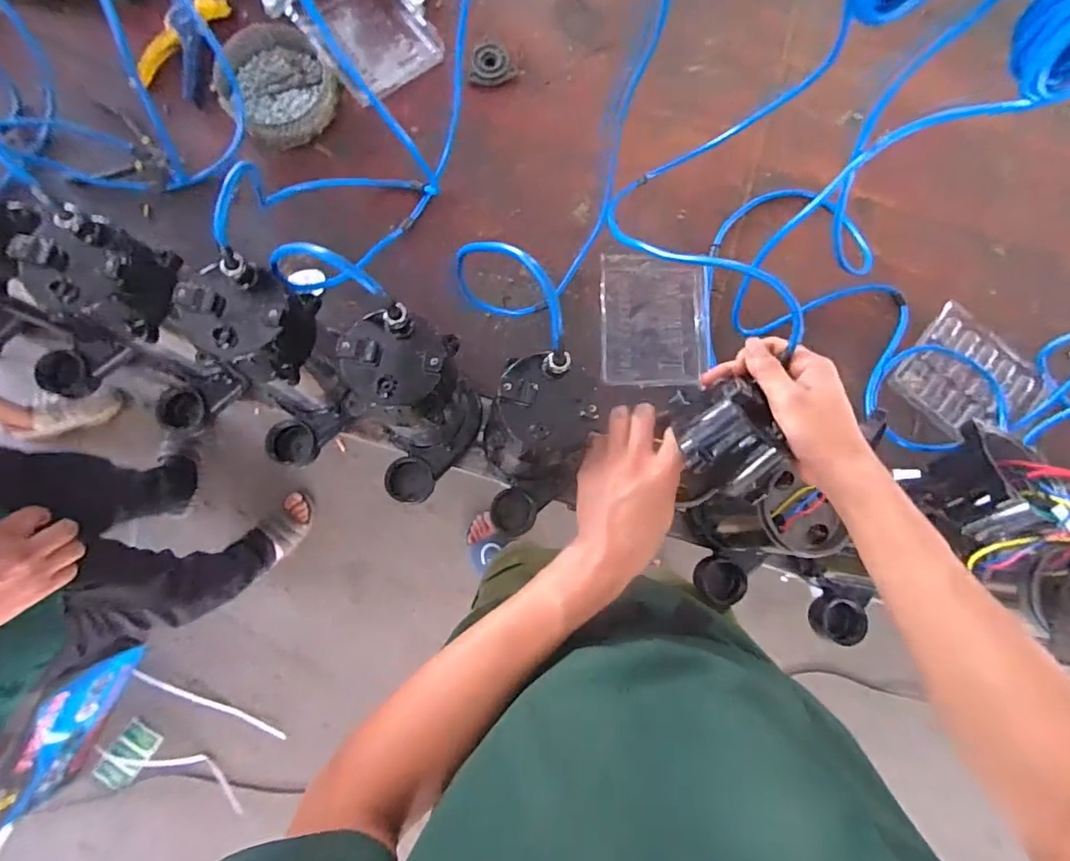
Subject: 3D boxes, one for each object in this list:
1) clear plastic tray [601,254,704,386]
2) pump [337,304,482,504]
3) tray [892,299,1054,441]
[{"bbox_3d":[0.152,-0.143,0.679,0.133,0.032,0.172,2,84,2],"label":"clear plastic tray"},{"bbox_3d":[-0.121,-0.009,0.527,0.105,0.232,0.155,6,83,-2],"label":"pump"},{"bbox_3d":[0.568,-0.062,0.687,0.170,0.020,0.152,43,83,0],"label":"tray"}]

